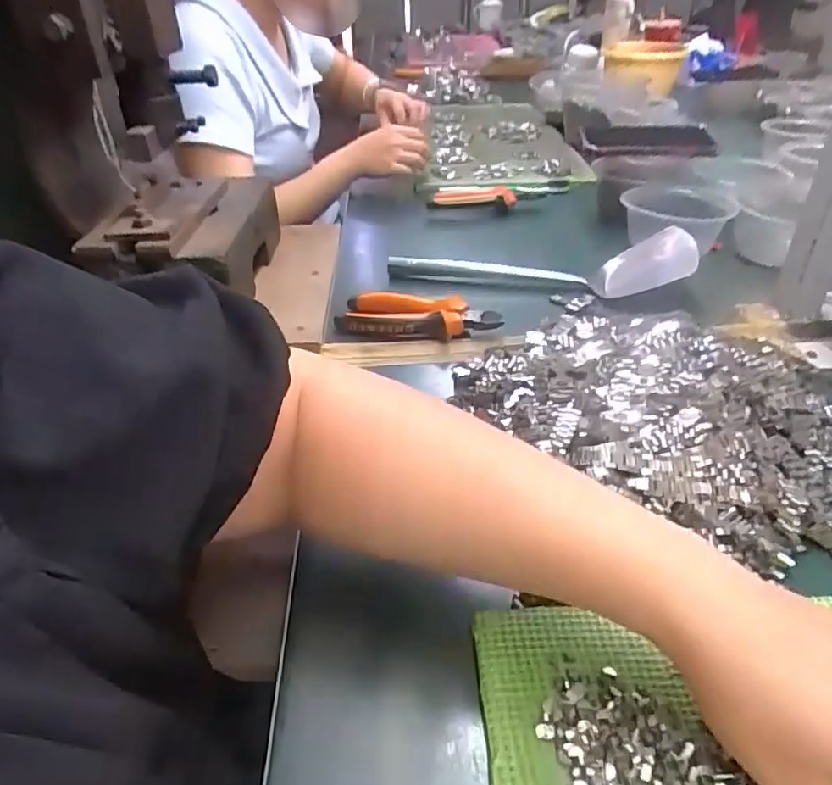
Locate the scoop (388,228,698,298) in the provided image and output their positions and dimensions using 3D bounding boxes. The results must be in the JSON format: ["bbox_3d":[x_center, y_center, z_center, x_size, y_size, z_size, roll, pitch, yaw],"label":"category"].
[{"bbox_3d":[0.124,-0.147,0.616,0.295,0.061,0.079,12,39,17],"label":"scoop"}]

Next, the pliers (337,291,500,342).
[{"bbox_3d":[0.001,-0.070,0.538,0.147,0.021,0.050,8,38,12],"label":"pliers"}]

